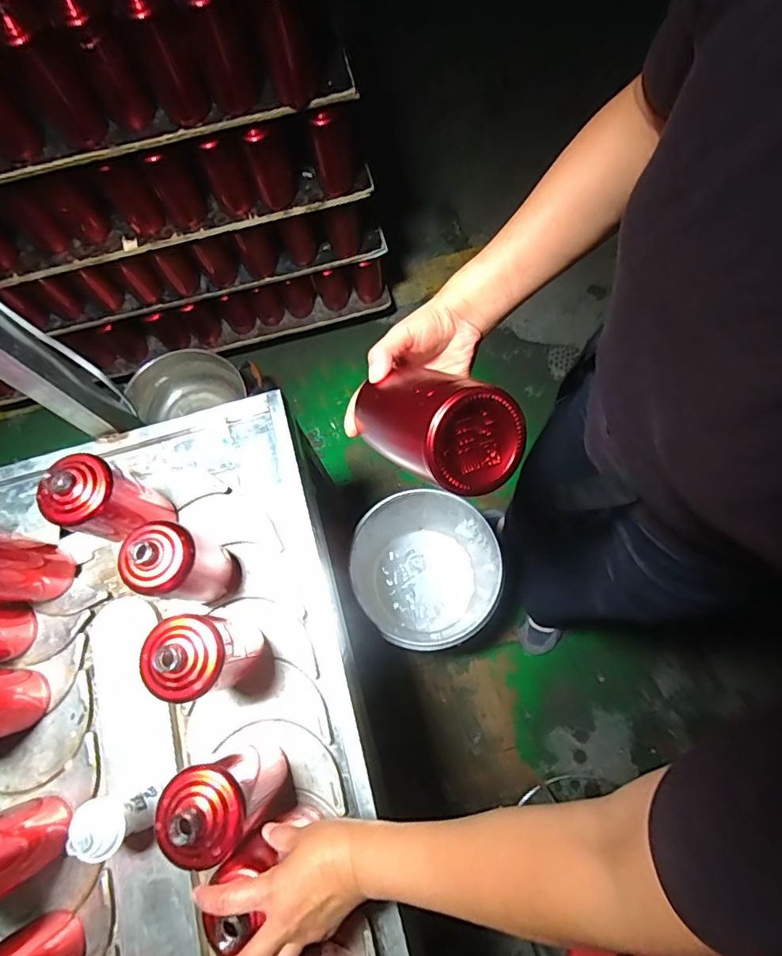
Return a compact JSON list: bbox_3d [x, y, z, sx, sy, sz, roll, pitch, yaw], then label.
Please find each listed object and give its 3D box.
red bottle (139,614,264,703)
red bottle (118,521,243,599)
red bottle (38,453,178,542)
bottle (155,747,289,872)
[{"bbox_3d":[-0.202,0.194,0.576,0.078,0.192,0.078,2,77,0],"label":"red bottle"},{"bbox_3d":[-0.239,0.103,0.607,0.073,0.188,0.070,0,77,0],"label":"red bottle"},{"bbox_3d":[-0.334,0.033,0.625,0.072,0.195,0.084,17,77,4],"label":"red bottle"},{"bbox_3d":[-0.170,0.322,0.531,0.074,0.195,0.076,0,77,0],"label":"bottle"}]

